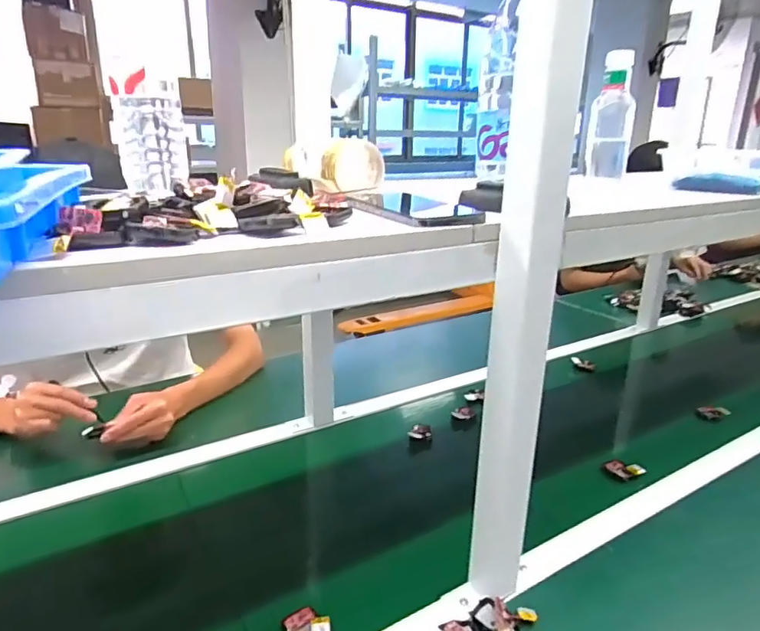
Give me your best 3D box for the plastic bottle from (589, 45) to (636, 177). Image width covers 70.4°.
[{"bbox_3d":[0.380,-0.328,0.883,0.066,0.191,0.083,9,21,22],"label":"plastic bottle"}]

